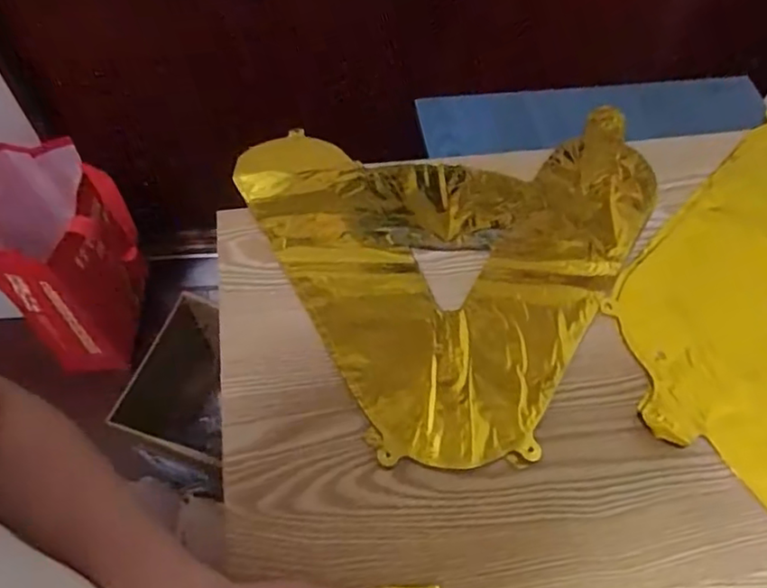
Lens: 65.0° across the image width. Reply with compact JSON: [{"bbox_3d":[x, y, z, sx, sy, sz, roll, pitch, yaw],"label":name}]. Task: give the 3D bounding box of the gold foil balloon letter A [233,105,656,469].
[{"bbox_3d":[0.090,-0.062,0.536,0.357,0.006,0.343,-26,65,-16],"label":"gold foil balloon letter A"}]

